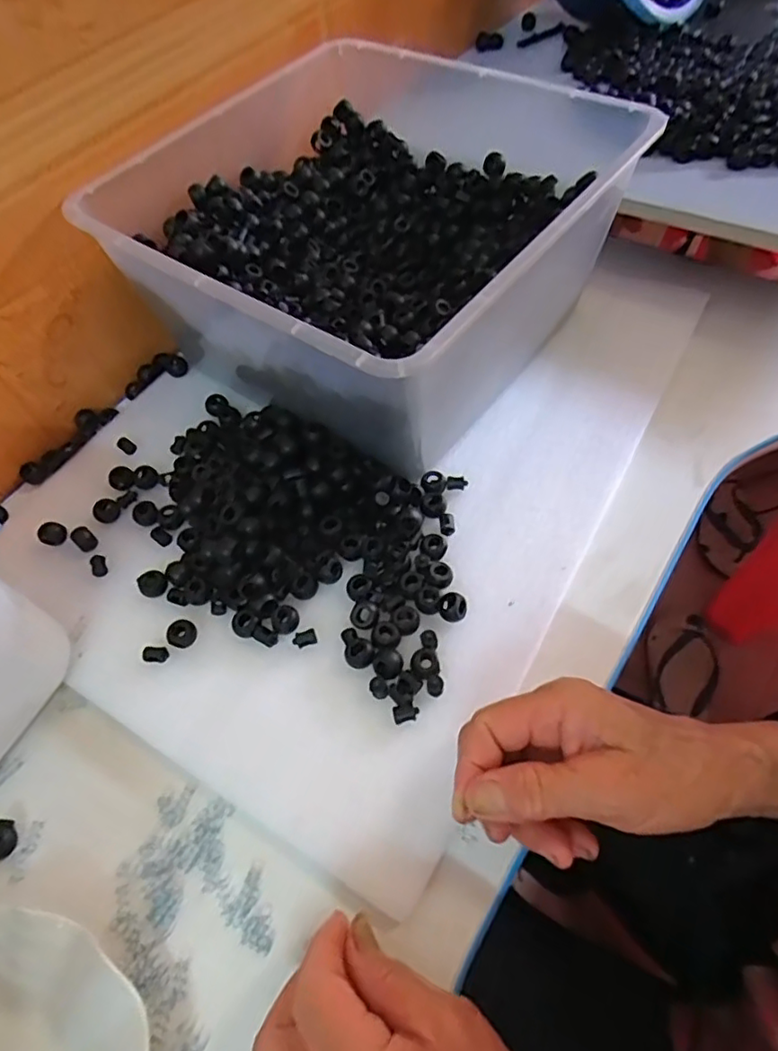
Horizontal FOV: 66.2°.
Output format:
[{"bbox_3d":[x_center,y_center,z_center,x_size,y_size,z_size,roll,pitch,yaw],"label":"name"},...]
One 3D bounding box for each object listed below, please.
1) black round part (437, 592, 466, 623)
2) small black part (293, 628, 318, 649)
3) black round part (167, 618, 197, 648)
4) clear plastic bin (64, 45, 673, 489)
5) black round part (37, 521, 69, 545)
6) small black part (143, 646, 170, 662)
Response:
[{"bbox_3d":[0.038,0.051,0.363,0.017,0.012,0.016,-3,57,4],"label":"black round part"},{"bbox_3d":[-0.051,0.069,0.363,0.014,0.004,0.010,-20,58,-7],"label":"small black part"},{"bbox_3d":[-0.129,0.067,0.371,0.017,0.007,0.016,-3,57,4],"label":"black round part"},{"bbox_3d":[-0.002,-0.217,0.453,0.296,0.138,0.331,34,67,21],"label":"clear plastic bin"},{"bbox_3d":[-0.232,0.005,0.411,0.016,0.008,0.016,-3,57,4],"label":"black round part"},{"bbox_3d":[-0.143,0.078,0.364,0.016,0.004,0.010,1,58,6],"label":"small black part"}]

